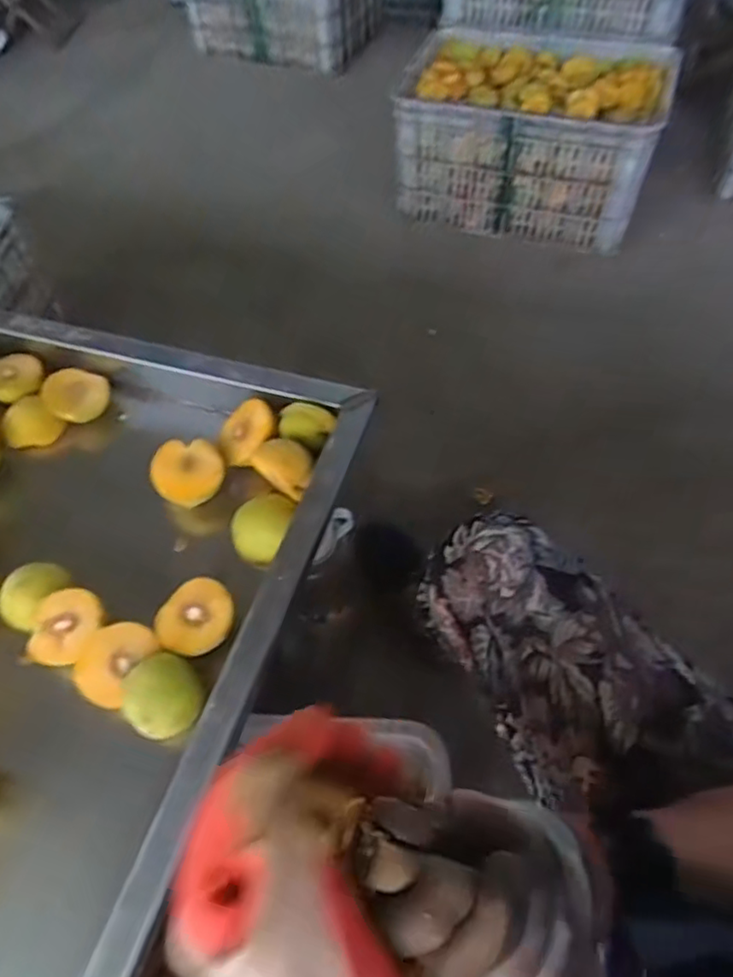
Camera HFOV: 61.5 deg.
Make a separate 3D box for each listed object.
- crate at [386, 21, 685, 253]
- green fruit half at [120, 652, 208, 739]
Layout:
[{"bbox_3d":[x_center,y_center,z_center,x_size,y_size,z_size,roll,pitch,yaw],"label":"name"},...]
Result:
[{"bbox_3d":[0.323,-0.741,1.279,0.528,0.317,0.261,22,60,18],"label":"crate"},{"bbox_3d":[-0.149,0.153,0.454,0.053,0.033,0.055,-43,98,-6],"label":"green fruit half"}]

